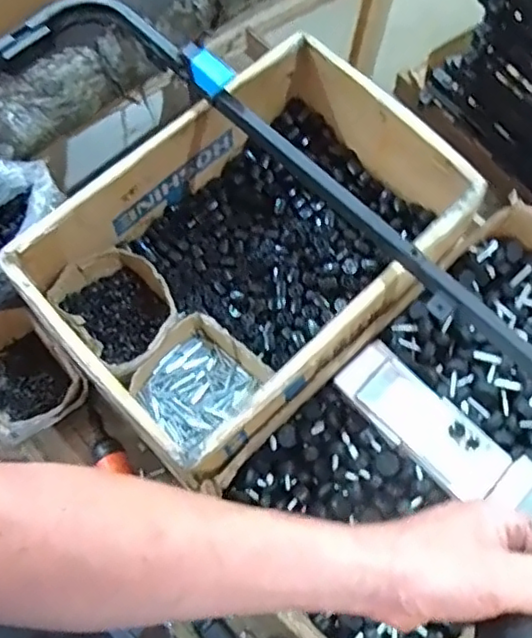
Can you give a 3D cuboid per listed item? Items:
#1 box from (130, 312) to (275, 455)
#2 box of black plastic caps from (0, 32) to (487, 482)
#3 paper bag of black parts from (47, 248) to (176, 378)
[{"bbox_3d":[-0.092,0.083,0.815,0.123,0.067,0.151,43,73,14],"label":"box"},{"bbox_3d":[-0.007,-0.092,0.838,0.540,0.159,0.357,-42,75,-16],"label":"box of black plastic caps"},{"bbox_3d":[-0.193,-0.009,0.839,0.131,0.063,0.160,-41,75,-16],"label":"paper bag of black parts"}]

